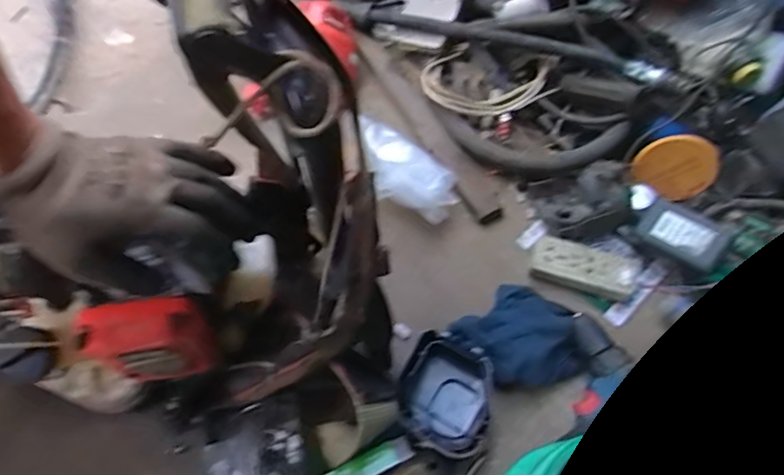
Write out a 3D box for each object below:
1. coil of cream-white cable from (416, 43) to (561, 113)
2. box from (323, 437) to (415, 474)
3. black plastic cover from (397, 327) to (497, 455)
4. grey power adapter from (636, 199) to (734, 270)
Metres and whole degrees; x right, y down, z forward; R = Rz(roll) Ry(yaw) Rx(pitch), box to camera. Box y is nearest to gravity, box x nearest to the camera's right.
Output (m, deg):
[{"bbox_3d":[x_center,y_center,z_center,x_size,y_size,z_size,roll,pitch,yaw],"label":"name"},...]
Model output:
[{"bbox_3d":[0.142,-0.232,0.798,0.204,0.063,0.109,23,62,9],"label":"coil of cream-white cable"},{"bbox_3d":[-0.029,0.244,0.558,0.102,0.012,0.025,-22,65,-15],"label":"box"},{"bbox_3d":[0.061,0.177,0.596,0.099,0.045,0.122,19,62,7],"label":"black plastic cover"},{"bbox_3d":[0.365,-0.006,0.664,0.103,0.021,0.060,40,100,33],"label":"grey power adapter"}]

